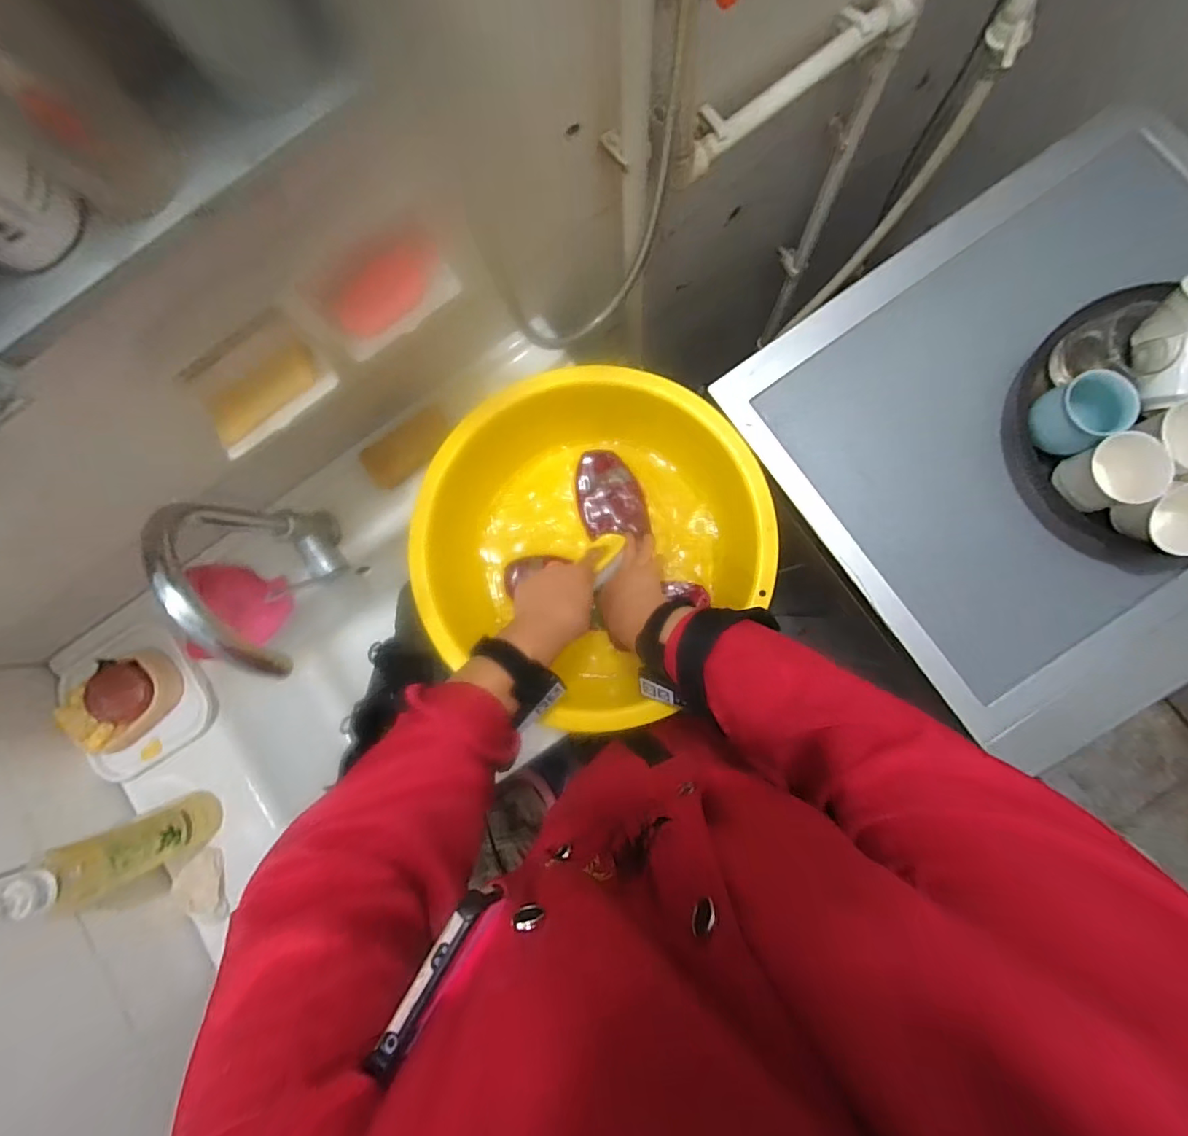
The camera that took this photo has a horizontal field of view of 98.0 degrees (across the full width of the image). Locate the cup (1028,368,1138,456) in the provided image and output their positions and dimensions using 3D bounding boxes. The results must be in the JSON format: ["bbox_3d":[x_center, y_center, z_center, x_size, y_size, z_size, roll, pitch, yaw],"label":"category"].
[{"bbox_3d":[0.491,-0.158,0.516,0.071,0.057,0.067,-31,82,1],"label":"cup"}]

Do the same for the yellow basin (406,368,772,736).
[{"bbox_3d":[0.000,-0.026,0.598,0.375,0.130,0.361,0,84,5],"label":"yellow basin"}]

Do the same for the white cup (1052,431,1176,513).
[{"bbox_3d":[0.508,-0.091,0.511,0.064,0.055,0.066,0,84,5],"label":"white cup"}]

